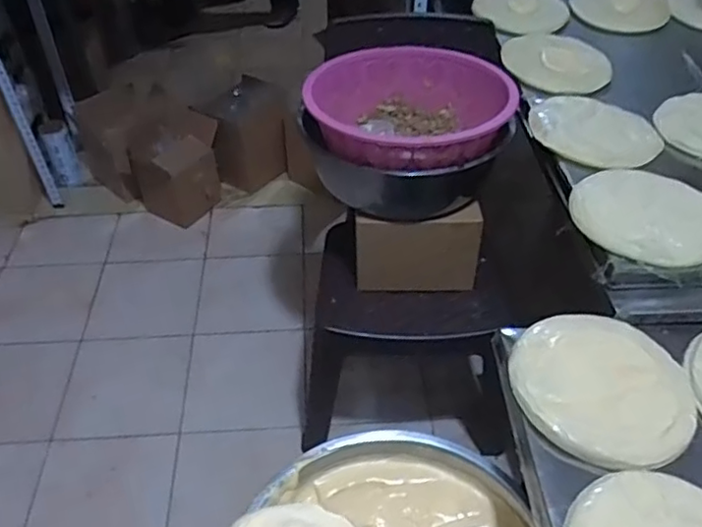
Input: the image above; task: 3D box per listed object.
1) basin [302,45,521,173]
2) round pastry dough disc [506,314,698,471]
[{"bbox_3d":[0.093,-0.280,1.151,0.338,0.121,0.348,1,45,-1],"label":"basin"},{"bbox_3d":[0.288,0.136,0.729,0.197,0.021,0.200,1,45,-1],"label":"round pastry dough disc"}]

